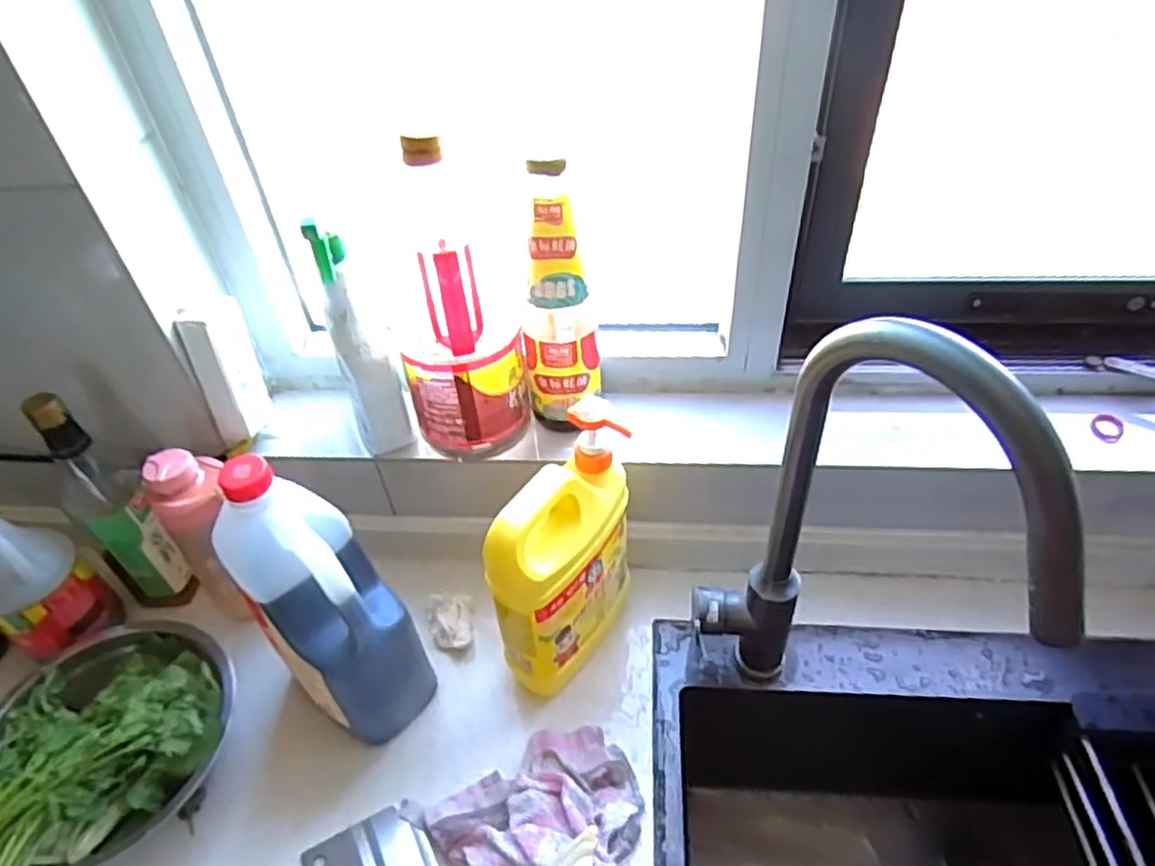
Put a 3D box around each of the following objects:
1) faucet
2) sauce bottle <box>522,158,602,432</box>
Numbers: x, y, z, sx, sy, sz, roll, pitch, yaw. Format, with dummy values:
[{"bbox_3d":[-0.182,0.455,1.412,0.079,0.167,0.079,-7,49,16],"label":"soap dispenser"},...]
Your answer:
[{"bbox_3d":[0.185,0.106,0.481,0.063,0.402,0.222,-34,51,-27],"label":"faucet"},{"bbox_3d":[-0.017,-0.112,0.641,0.070,0.238,0.076,-7,44,-3],"label":"sauce bottle"}]

